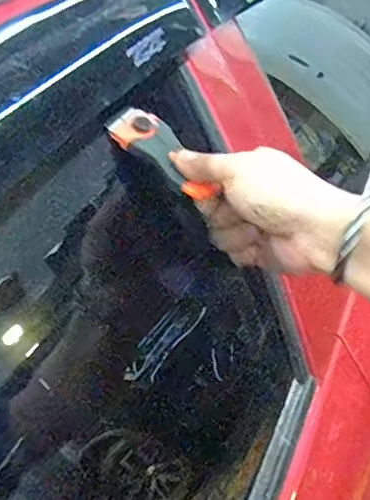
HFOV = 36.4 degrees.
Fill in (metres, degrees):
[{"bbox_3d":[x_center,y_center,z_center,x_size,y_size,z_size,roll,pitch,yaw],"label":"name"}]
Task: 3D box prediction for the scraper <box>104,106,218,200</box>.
[{"bbox_3d":[-0.017,-0.075,0.428,0.094,0.013,0.044,46,54,8],"label":"scraper"}]

